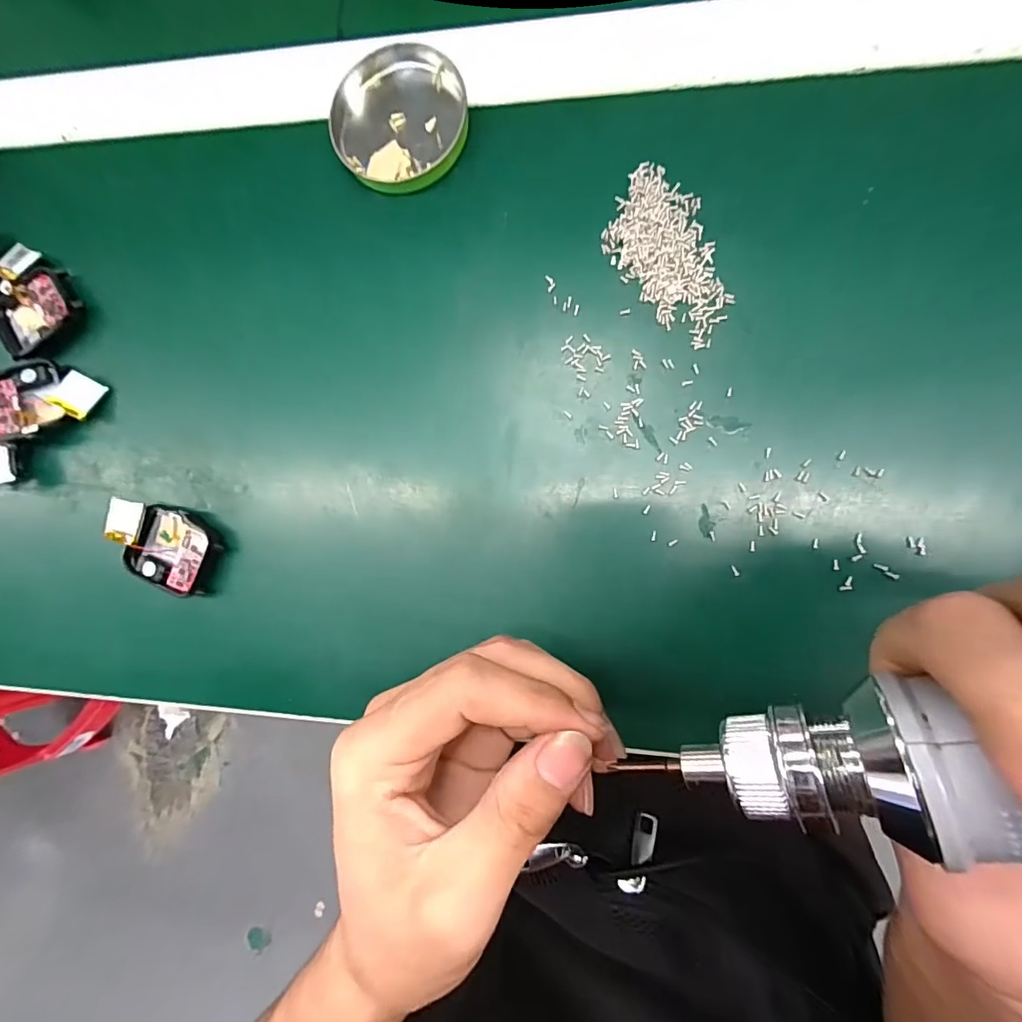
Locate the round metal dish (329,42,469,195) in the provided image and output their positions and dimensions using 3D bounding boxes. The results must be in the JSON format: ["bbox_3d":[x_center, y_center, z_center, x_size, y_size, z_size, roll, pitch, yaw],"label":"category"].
[{"bbox_3d":[-0.053,-0.190,0.232,0.060,0.011,0.066,0,91,8],"label":"round metal dish"}]

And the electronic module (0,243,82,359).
[{"bbox_3d":[-0.257,-0.111,0.256,0.044,0.012,0.051,-44,85,7],"label":"electronic module"}]

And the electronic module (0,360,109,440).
[{"bbox_3d":[-0.243,-0.056,0.249,0.053,0.019,0.040,7,92,8],"label":"electronic module"}]

